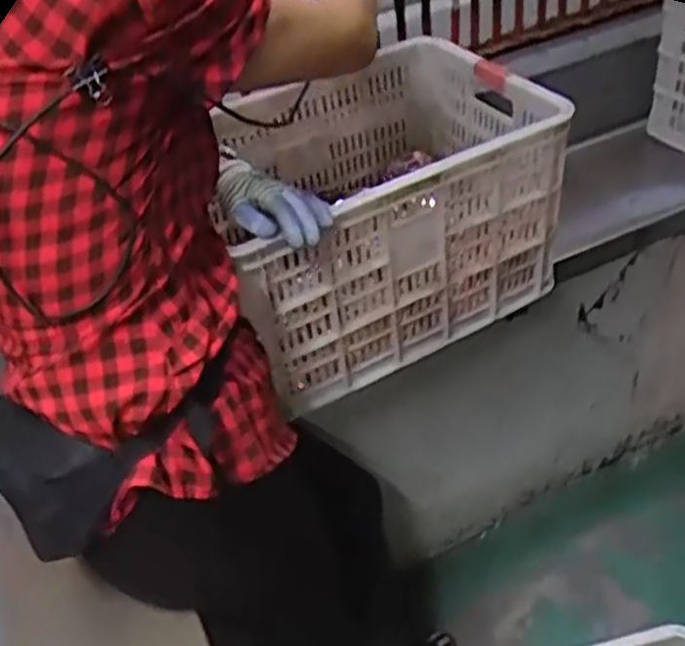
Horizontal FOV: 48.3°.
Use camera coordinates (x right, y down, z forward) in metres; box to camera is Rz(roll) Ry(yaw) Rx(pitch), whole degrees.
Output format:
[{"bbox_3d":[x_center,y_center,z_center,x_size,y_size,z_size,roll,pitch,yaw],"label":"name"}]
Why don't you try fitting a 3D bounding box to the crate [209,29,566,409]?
[{"bbox_3d":[0.023,-0.171,1.097,0.443,0.270,0.401,-24,46,-19],"label":"crate"}]

